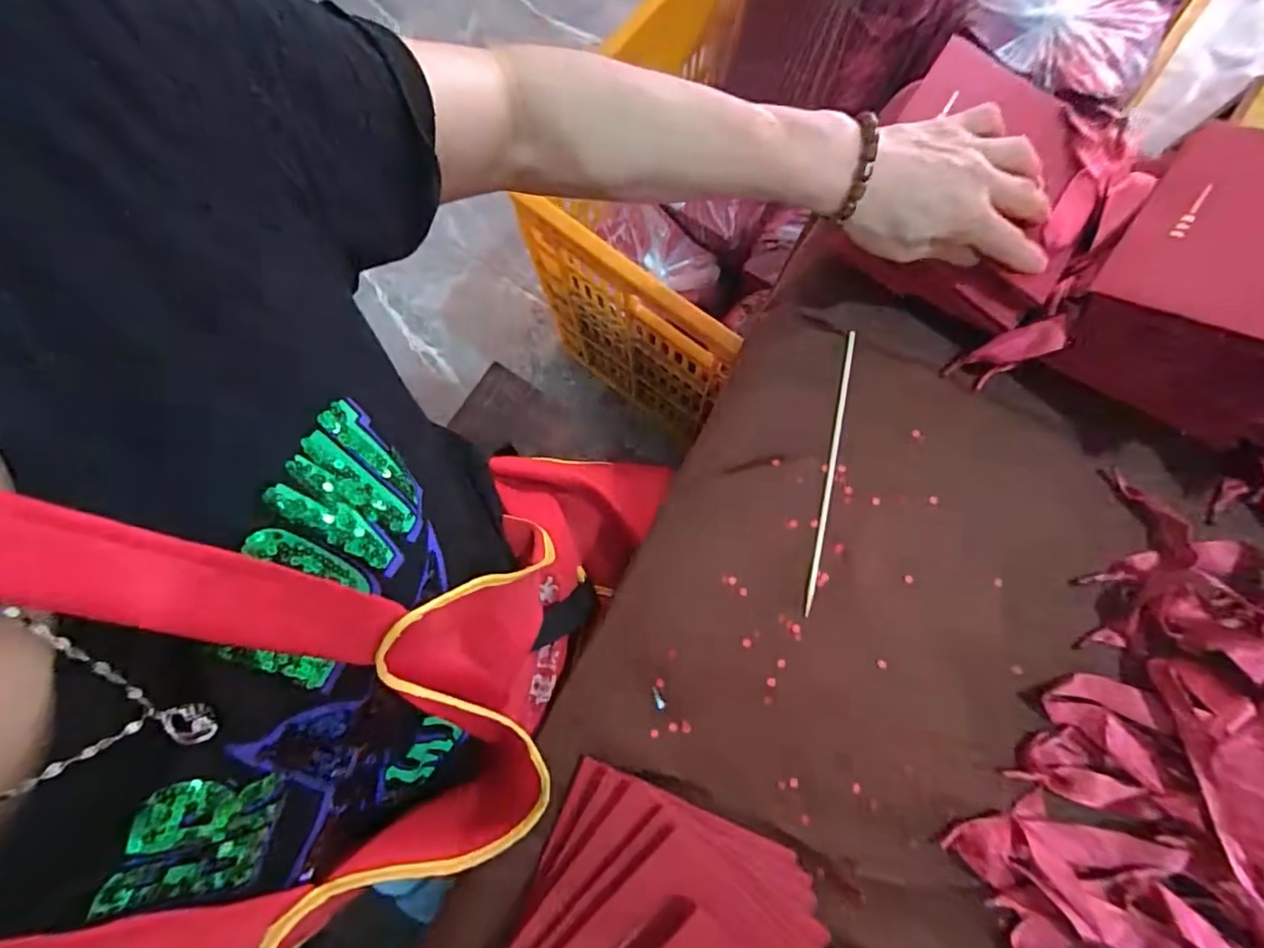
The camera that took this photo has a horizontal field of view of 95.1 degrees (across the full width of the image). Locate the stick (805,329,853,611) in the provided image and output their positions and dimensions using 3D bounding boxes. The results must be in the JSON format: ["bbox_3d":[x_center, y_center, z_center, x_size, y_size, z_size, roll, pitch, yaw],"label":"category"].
[{"bbox_3d":[0.134,-0.004,0.389,0.006,0.005,0.193,12,79,3],"label":"stick"}]

